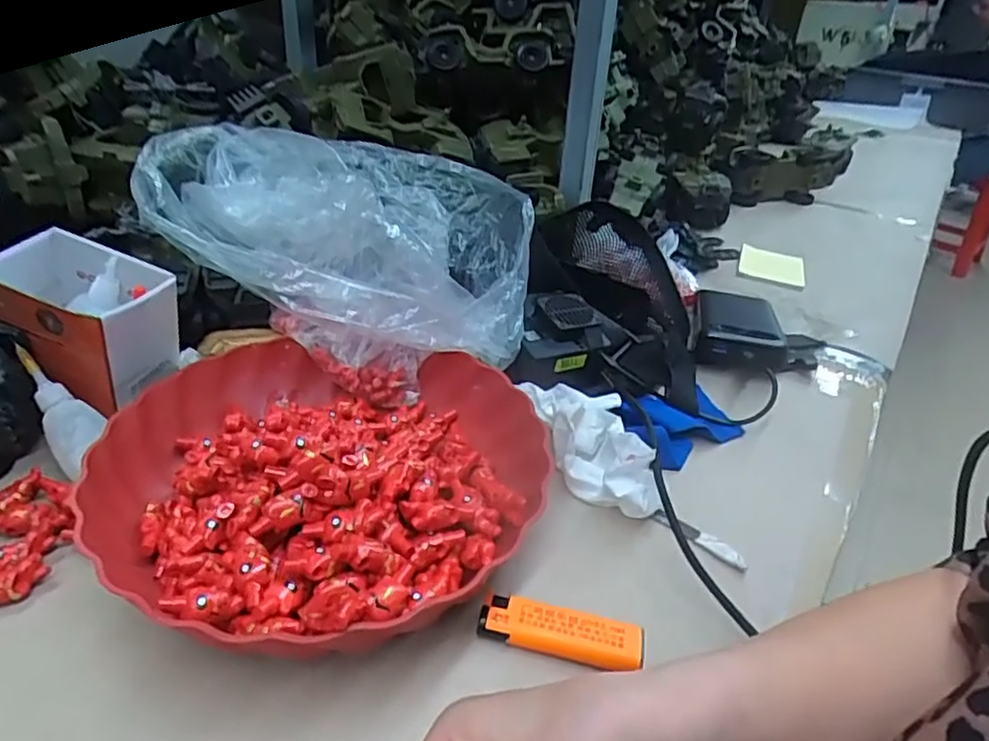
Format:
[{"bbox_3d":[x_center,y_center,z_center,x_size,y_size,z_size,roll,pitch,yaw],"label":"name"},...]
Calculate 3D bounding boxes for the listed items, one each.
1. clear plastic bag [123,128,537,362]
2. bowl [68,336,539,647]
[{"bbox_3d":[-0.113,-0.103,0.503,0.282,0.109,0.238,6,32,3],"label":"clear plastic bag"},{"bbox_3d":[-0.098,0.050,0.382,0.237,0.066,0.238,3,32,-2],"label":"bowl"}]

